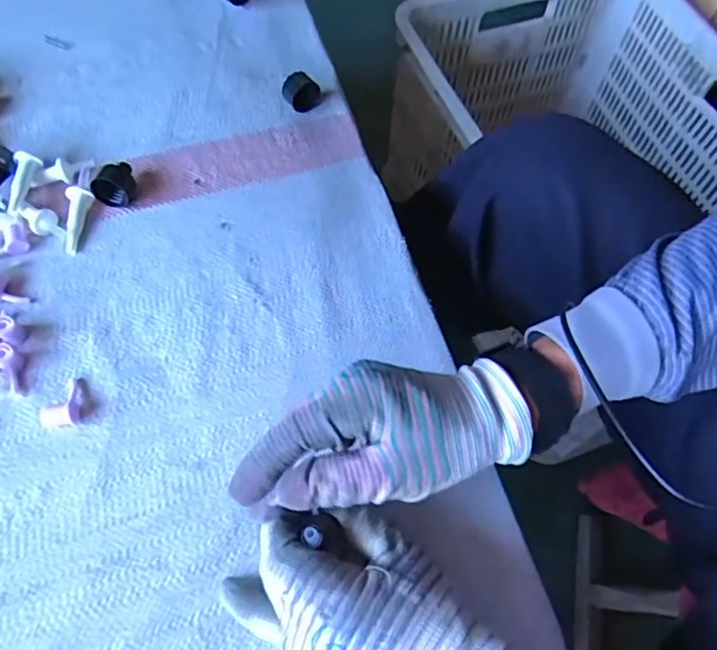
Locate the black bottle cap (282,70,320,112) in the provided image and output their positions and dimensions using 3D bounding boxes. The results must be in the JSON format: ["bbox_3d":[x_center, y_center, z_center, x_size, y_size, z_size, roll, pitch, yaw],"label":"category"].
[{"bbox_3d":[-0.054,-0.221,0.554,0.026,0.028,0.030,-33,67,-19],"label":"black bottle cap"}]

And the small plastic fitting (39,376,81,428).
[{"bbox_3d":[-0.207,0.052,0.408,0.023,0.012,0.035,-7,61,-6],"label":"small plastic fitting"}]

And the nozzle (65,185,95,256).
[{"bbox_3d":[-0.230,-0.087,0.483,0.020,0.018,0.057,-7,61,-6],"label":"nozzle"}]

